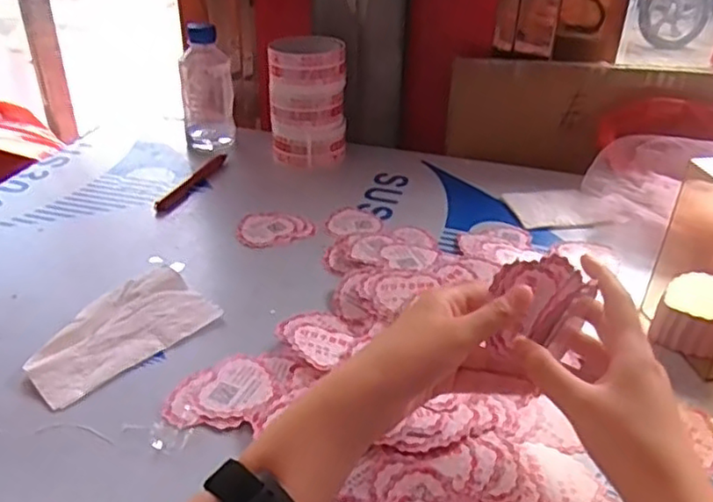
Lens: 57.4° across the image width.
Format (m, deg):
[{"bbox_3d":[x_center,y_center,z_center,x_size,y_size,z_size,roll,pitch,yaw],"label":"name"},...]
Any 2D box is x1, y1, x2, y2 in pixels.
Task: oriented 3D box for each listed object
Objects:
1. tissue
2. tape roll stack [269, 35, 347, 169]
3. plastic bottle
[{"bbox_3d":[-0.185,0.059,0.502,0.083,0.014,0.141,28,41,34],"label":"tissue"},{"bbox_3d":[-0.055,-0.172,0.752,0.086,0.146,0.076,-1,34,-5],"label":"tape roll stack"},{"bbox_3d":[-0.182,-0.197,0.790,0.060,0.137,0.059,-7,35,-13],"label":"plastic bottle"}]

